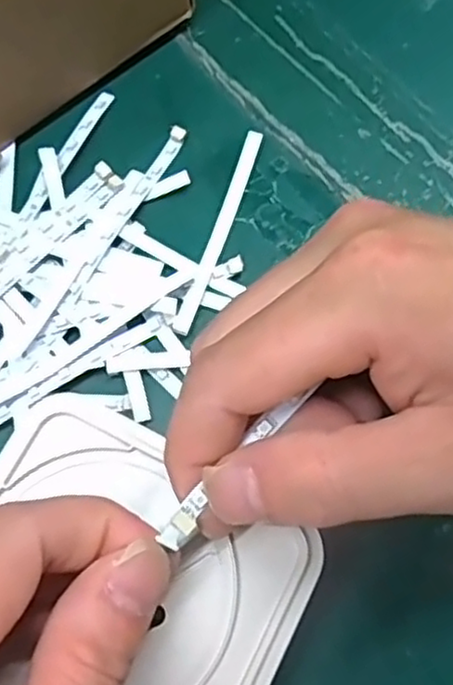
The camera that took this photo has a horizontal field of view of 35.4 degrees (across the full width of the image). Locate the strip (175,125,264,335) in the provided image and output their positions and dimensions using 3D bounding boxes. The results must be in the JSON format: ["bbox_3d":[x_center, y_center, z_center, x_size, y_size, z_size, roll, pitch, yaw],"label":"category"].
[{"bbox_3d":[-0.002,-0.043,0.270,0.006,0.005,0.086,18,72,5],"label":"strip"}]

